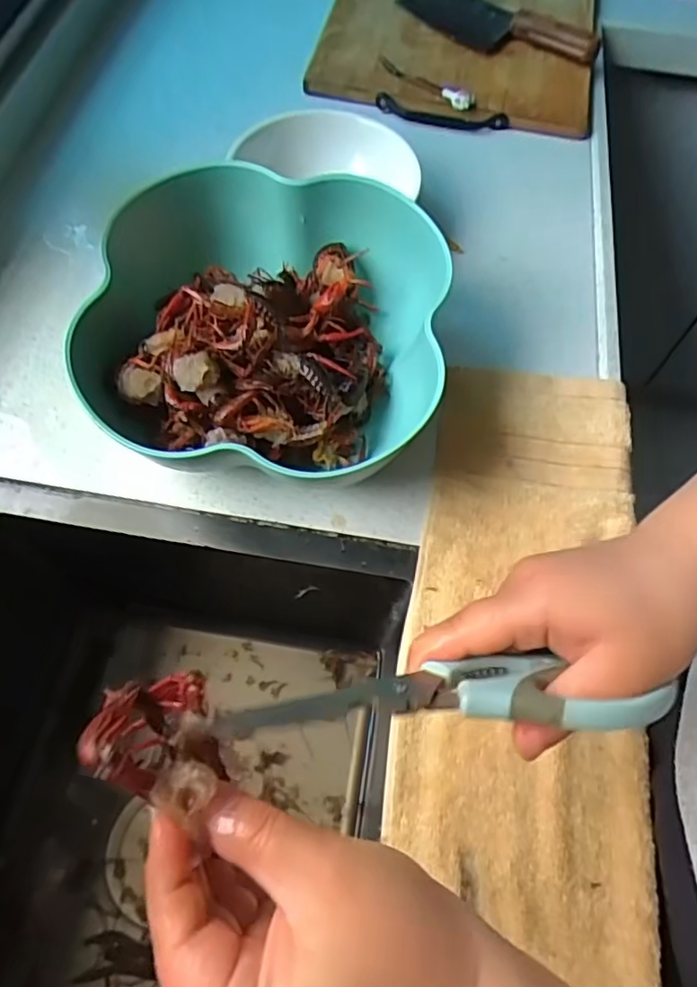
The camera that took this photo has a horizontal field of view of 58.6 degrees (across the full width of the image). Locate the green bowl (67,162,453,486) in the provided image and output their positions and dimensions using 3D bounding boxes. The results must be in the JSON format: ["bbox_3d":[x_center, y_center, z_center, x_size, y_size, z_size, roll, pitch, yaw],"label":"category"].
[{"bbox_3d":[-0.056,-0.104,0.443,0.229,0.107,0.223,1,63,-1],"label":"green bowl"}]

